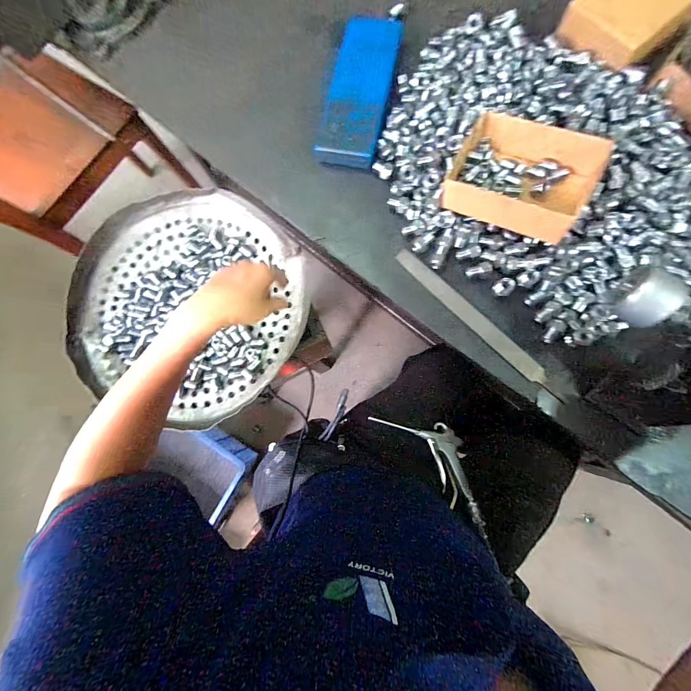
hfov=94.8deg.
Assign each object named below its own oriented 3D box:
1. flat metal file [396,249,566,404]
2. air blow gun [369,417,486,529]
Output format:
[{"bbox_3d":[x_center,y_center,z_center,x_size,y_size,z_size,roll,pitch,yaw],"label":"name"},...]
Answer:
[{"bbox_3d":[0.179,-0.034,0.437,0.280,0.006,0.023,45,109,10],"label":"flat metal file"},{"bbox_3d":[0.157,0.184,0.544,0.091,0.028,0.229,-38,71,-24],"label":"air blow gun"}]

